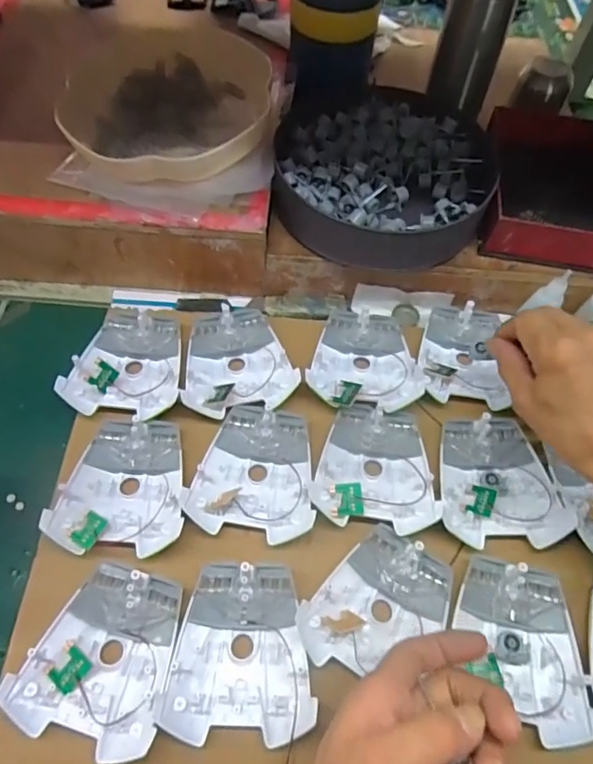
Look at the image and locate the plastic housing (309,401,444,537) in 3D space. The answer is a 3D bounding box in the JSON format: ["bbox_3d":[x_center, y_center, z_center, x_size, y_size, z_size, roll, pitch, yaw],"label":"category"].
[{"bbox_3d":[0.066,0.067,0.422,0.096,0.019,0.106,7,61,0],"label":"plastic housing"}]

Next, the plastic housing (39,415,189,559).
[{"bbox_3d":[-0.133,0.081,0.406,0.096,0.016,0.110,11,61,2],"label":"plastic housing"}]

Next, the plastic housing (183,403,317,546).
[{"bbox_3d":[-0.031,0.071,0.417,0.093,0.014,0.108,10,61,1],"label":"plastic housing"}]

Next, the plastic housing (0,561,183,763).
[{"bbox_3d":[-0.129,0.187,0.351,0.096,0.022,0.107,18,62,6],"label":"plastic housing"}]

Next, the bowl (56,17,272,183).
[{"bbox_3d":[-0.123,-0.283,0.507,0.196,0.041,0.235,2,62,-3],"label":"bowl"}]

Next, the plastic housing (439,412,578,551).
[{"bbox_3d":[0.165,0.078,0.419,0.094,0.019,0.107,2,62,-3],"label":"plastic housing"}]

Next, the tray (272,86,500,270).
[{"bbox_3d":[0.086,-0.212,0.512,0.209,0.043,0.230,12,61,3],"label":"tray"}]

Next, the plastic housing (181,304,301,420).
[{"bbox_3d":[-0.057,-0.023,0.470,0.097,0.020,0.110,-10,63,-9],"label":"plastic housing"}]

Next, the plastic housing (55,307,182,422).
[{"bbox_3d":[-0.147,-0.018,0.460,0.093,0.020,0.111,14,62,4],"label":"plastic housing"}]

